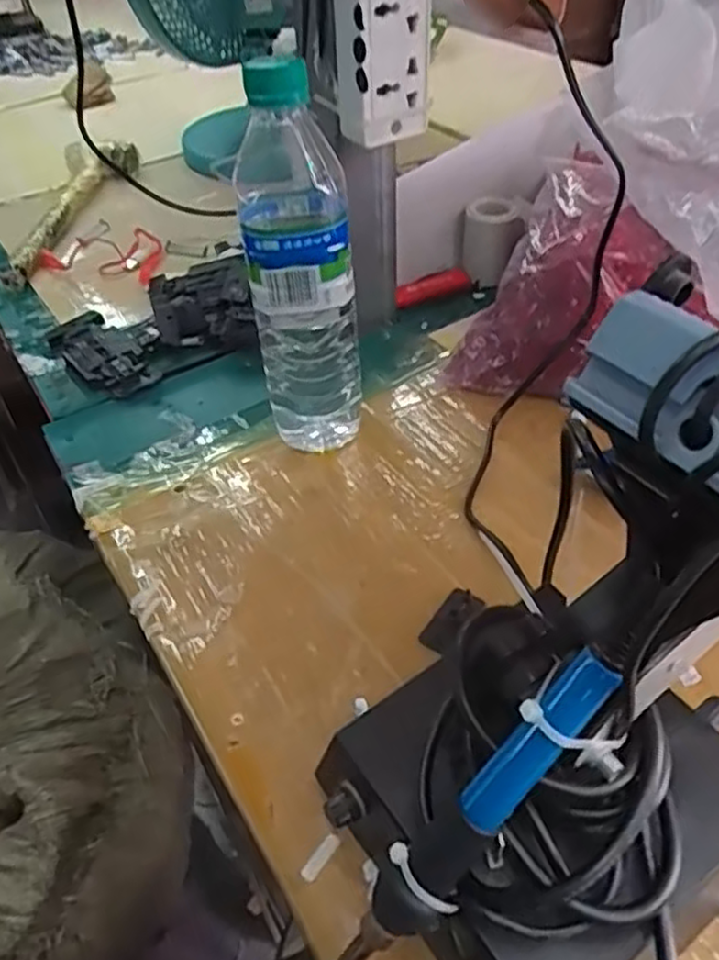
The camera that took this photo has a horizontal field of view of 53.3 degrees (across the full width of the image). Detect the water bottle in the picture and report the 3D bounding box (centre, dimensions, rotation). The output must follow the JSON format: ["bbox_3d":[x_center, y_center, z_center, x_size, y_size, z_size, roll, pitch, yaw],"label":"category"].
[{"bbox_3d":[-0.036,-0.119,0.429,0.060,0.222,0.062,-8,45,-5],"label":"water bottle"}]

